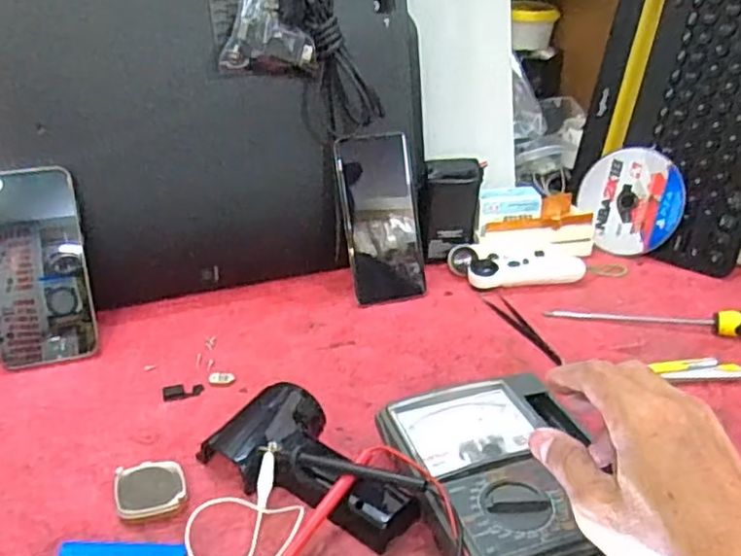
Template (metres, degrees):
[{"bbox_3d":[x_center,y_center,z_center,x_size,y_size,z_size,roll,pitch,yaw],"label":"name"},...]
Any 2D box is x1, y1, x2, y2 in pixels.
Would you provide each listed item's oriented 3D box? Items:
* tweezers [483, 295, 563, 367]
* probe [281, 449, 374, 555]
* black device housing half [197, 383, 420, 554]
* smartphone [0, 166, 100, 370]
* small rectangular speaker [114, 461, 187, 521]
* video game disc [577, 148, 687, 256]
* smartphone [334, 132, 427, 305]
[{"bbox_3d":[0.135,0.043,0.609,0.019,0.007,0.115,-8,30,-17],"label":"tweezers"},{"bbox_3d":[-0.032,0.143,0.402,0.011,0.013,0.104,22,54,33],"label":"probe"},{"bbox_3d":[-0.034,0.119,0.449,0.145,0.030,0.087,22,34,33],"label":"black device housing half"},{"bbox_3d":[-0.276,-0.007,0.558,0.075,0.160,0.015,-9,9,-18],"label":"smartphone"},{"bbox_3d":[-0.140,0.133,0.430,0.041,0.012,0.041,-8,30,-17],"label":"small rectangular speaker"},{"bbox_3d":[0.282,-0.085,0.729,0.005,0.105,0.110,0,62,-47],"label":"video game disc"},{"bbox_3d":[0.012,-0.058,0.660,0.074,0.159,0.007,-9,4,-15],"label":"smartphone"}]

